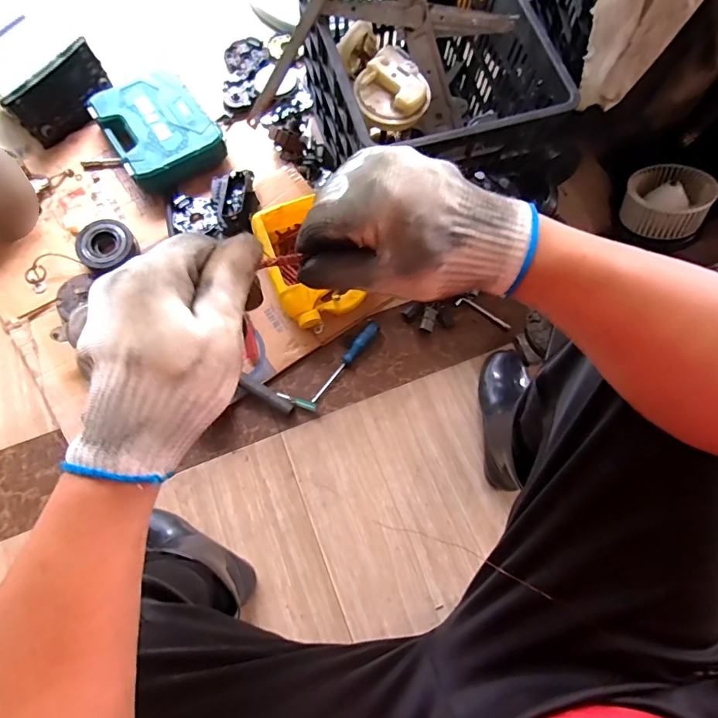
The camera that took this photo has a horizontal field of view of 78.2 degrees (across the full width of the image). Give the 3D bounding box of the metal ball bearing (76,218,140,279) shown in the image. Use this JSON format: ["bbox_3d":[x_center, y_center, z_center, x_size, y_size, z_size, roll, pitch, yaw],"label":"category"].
[{"bbox_3d":[-0.494,-0.223,0.860,0.101,0.032,0.091,-39,84,-18],"label":"metal ball bearing"}]

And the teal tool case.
[{"bbox_3d":[-0.416,-0.484,0.924,0.205,0.070,0.239,-30,74,-7],"label":"teal tool case"}]

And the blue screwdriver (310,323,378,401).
[{"bbox_3d":[-0.026,0.005,0.819,0.021,0.030,0.184,38,78,12],"label":"blue screwdriver"}]

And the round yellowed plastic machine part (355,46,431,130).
[{"bbox_3d":[0.053,-0.427,0.700,0.118,0.052,0.103,-2,73,-2],"label":"round yellowed plastic machine part"}]

